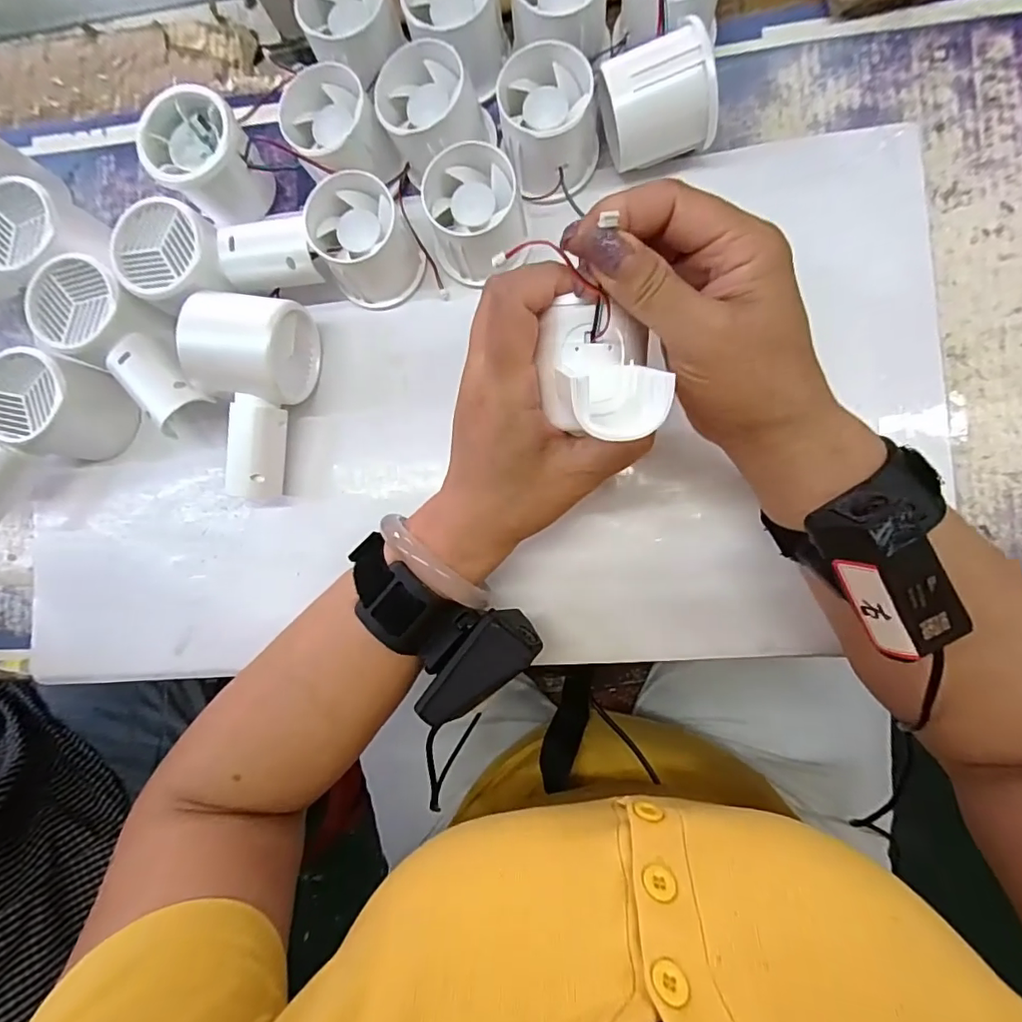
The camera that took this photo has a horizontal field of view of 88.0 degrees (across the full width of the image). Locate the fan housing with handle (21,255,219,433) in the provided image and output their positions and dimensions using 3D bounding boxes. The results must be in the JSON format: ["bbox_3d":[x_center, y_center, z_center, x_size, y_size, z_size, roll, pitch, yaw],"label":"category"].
[{"bbox_3d":[-0.223,-0.100,0.319,0.111,0.051,0.054,39,92,6],"label":"fan housing with handle"}]

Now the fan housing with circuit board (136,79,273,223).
[{"bbox_3d":[-0.179,-0.209,0.318,0.054,0.053,0.051,0,88,6],"label":"fan housing with circuit board"}]

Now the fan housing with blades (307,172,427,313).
[{"bbox_3d":[-0.083,-0.155,0.305,0.052,0.047,0.054,0,88,6],"label":"fan housing with blades"}]

